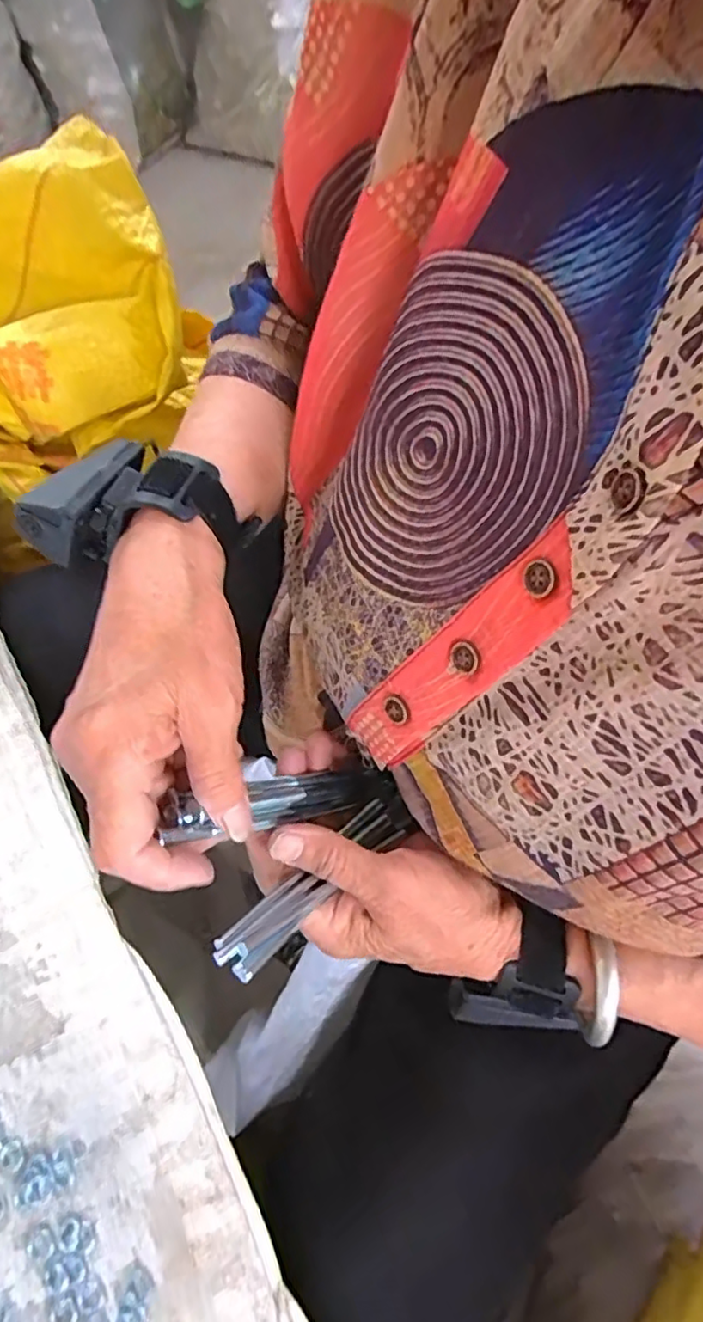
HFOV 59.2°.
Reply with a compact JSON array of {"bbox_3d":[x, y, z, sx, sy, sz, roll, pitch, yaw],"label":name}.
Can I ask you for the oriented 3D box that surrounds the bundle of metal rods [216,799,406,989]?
[{"bbox_3d":[-0.016,0.105,0.299,0.022,0.014,0.119,44,40,14],"label":"bundle of metal rods"}]

